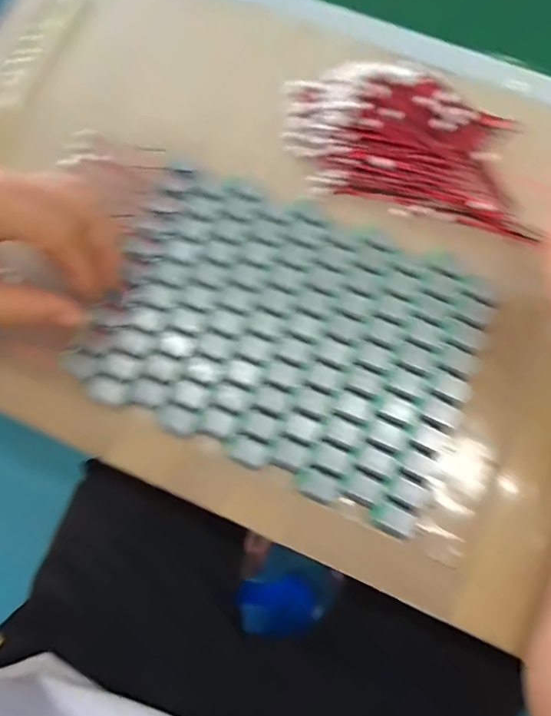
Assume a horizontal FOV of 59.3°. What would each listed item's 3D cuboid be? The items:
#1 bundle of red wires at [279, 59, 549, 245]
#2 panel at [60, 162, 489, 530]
[{"bbox_3d":[0.106,-0.175,0.387,0.196,0.017,0.122,16,77,5],"label":"bundle of red wires"},{"bbox_3d":[0.006,-0.019,0.353,0.263,0.007,0.189,23,78,7],"label":"panel"}]

